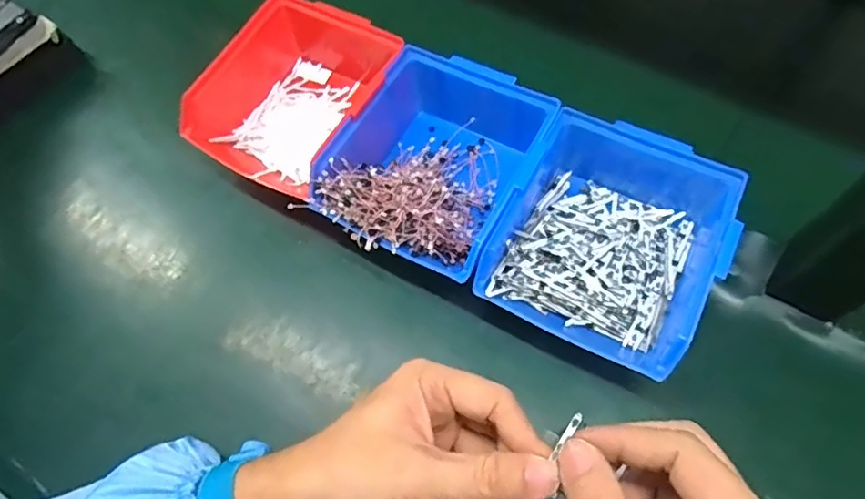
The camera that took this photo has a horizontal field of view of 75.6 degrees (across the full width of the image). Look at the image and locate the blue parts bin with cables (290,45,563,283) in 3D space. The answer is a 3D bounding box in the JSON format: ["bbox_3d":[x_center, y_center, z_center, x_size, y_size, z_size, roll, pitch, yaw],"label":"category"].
[{"bbox_3d":[0.002,-0.059,0.379,0.126,0.058,0.147,22,66,13],"label":"blue parts bin with cables"}]

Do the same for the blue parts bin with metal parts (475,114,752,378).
[{"bbox_3d":[0.114,-0.011,0.360,0.126,0.072,0.155,25,66,14],"label":"blue parts bin with metal parts"}]

